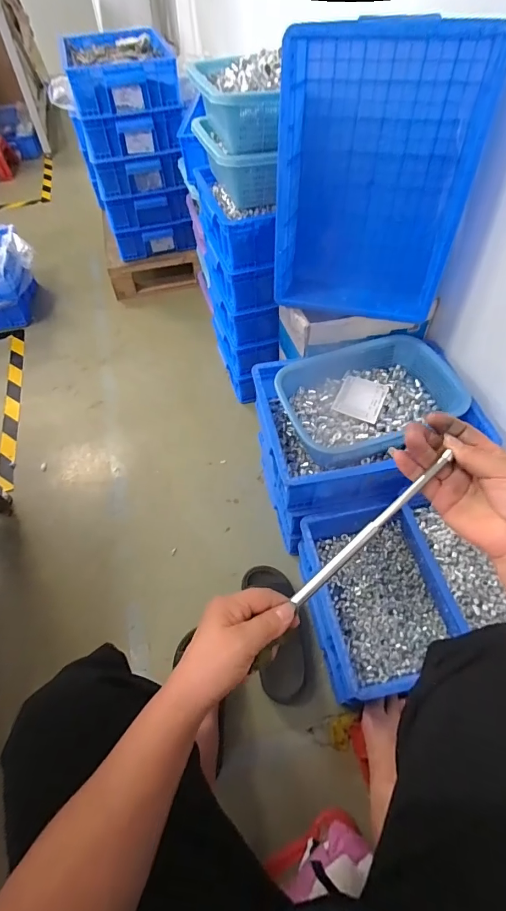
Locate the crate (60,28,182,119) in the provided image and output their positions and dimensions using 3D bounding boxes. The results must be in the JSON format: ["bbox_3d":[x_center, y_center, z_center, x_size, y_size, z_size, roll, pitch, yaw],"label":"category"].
[{"bbox_3d":[-0.392,-1.136,1.191,0.294,0.124,0.343,-16,56,-9],"label":"crate"}]

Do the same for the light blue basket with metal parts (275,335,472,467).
[{"bbox_3d":[0.221,-0.121,0.818,0.325,0.092,0.239,-13,55,-8],"label":"light blue basket with metal parts"}]

